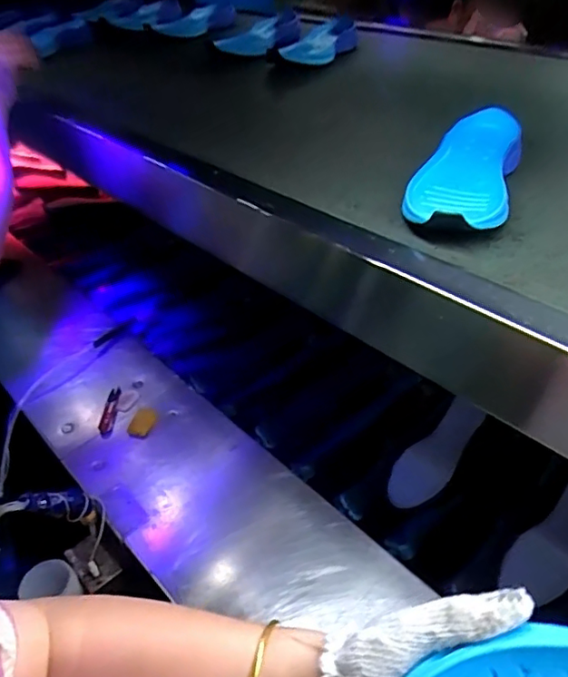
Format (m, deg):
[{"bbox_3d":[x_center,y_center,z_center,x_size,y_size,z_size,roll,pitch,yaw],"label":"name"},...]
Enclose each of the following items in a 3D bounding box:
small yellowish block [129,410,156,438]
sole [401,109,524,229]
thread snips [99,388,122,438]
[{"bbox_3d":[-0.233,0.142,0.915,0.034,0.017,0.053,6,38,11],"label":"small yellowish block"},{"bbox_3d":[0.186,-0.177,0.560,0.094,0.040,0.240,13,40,19],"label":"sole"},{"bbox_3d":[-0.299,0.126,0.945,0.028,0.014,0.112,-3,37,-1],"label":"thread snips"}]

